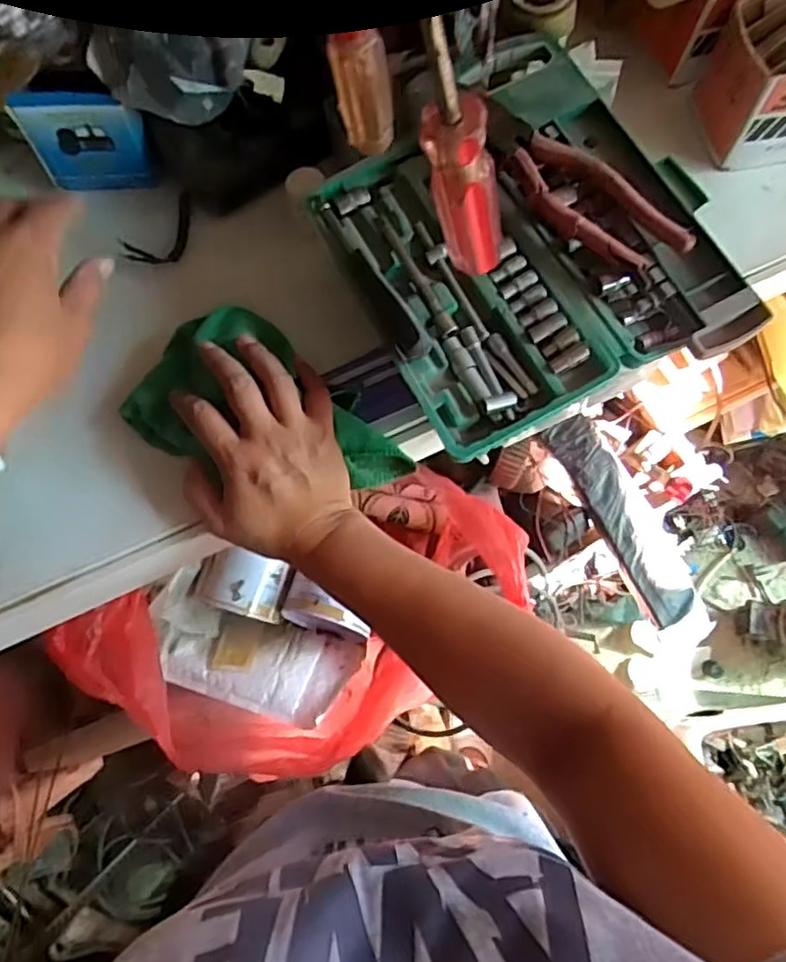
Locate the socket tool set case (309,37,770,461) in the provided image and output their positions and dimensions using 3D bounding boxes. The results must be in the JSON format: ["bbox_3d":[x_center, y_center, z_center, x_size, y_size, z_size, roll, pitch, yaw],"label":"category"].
[{"bbox_3d":[0.087,-0.170,0.429,0.234,0.046,0.265,-25,74,-8],"label":"socket tool set case"}]

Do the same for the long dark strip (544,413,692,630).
[{"bbox_3d":[0.263,0.041,0.728,0.059,0.017,0.255,-29,85,-1],"label":"long dark strip"}]

